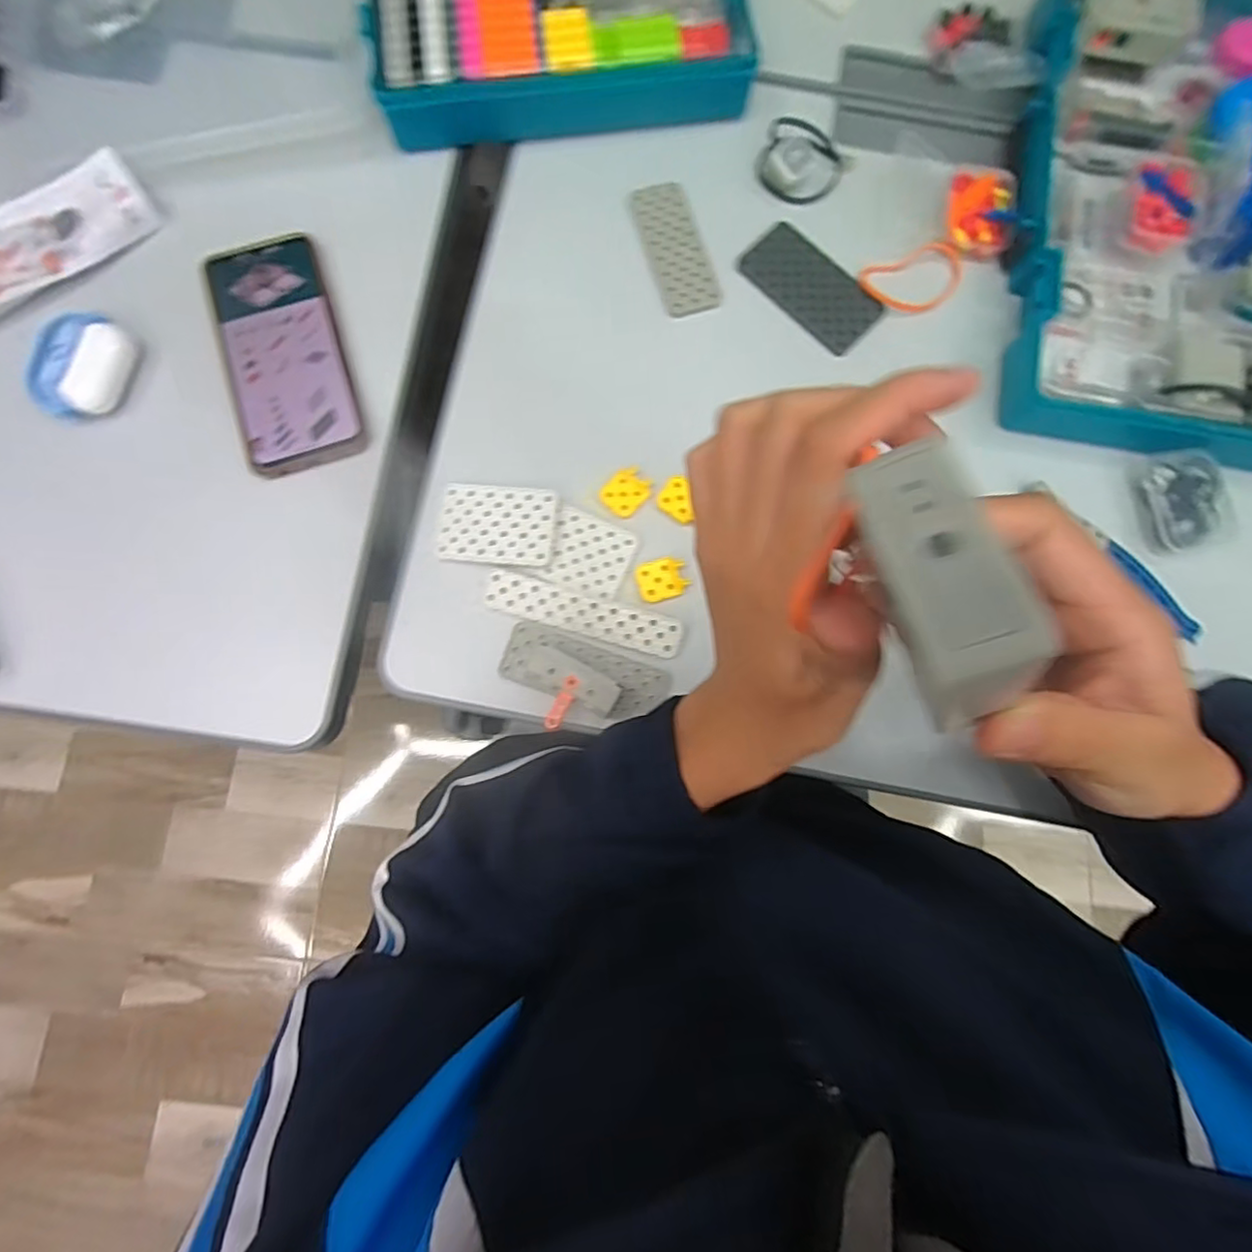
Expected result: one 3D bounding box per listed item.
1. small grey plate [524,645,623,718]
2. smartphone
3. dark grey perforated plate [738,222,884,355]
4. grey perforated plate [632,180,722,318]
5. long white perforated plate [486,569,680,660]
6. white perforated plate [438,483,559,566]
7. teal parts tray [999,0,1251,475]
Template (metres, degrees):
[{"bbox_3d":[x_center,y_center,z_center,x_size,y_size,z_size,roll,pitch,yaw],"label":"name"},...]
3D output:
[{"bbox_3d":[-0.030,0.031,0.342,0.055,0.005,0.022,27,84,5],"label":"small grey plate"},{"bbox_3d":[-0.224,-0.180,0.390,0.071,0.009,0.159,-17,81,-4],"label":"smartphone"},{"bbox_3d":[0.127,-0.234,0.410,0.050,0.004,0.097,-44,84,-7],"label":"dark grey perforated plate"},{"bbox_3d":[0.035,-0.264,0.415,0.037,0.004,0.098,-17,81,-4],"label":"grey perforated plate"},{"bbox_3d":[-0.026,-0.009,0.370,0.123,0.005,0.024,16,80,2],"label":"long white perforated plate"},{"bbox_3d":[-0.080,-0.064,0.377,0.071,0.007,0.051,5,80,0],"label":"white perforated plate"},{"bbox_3d":[0.406,-0.290,0.395,0.264,0.055,0.372,10,80,0],"label":"teal parts tray"}]

